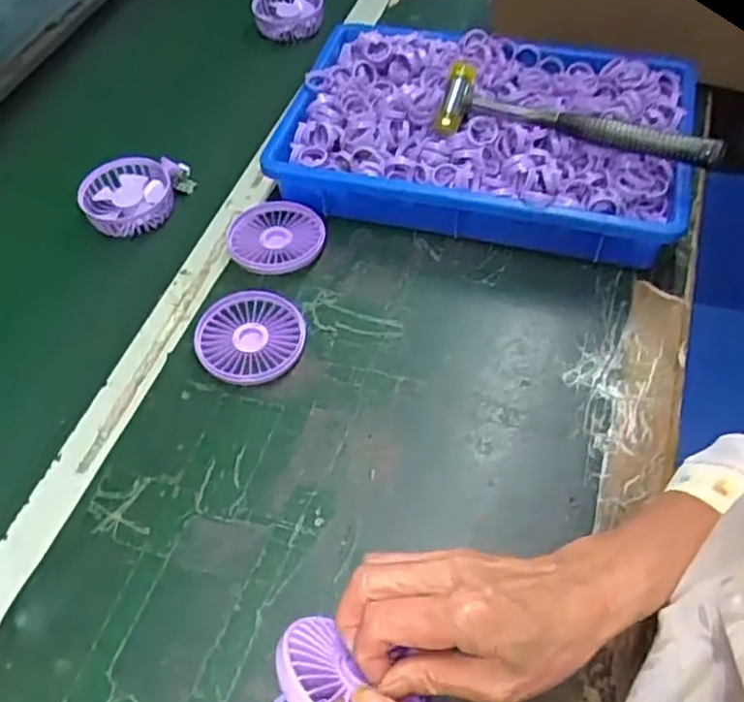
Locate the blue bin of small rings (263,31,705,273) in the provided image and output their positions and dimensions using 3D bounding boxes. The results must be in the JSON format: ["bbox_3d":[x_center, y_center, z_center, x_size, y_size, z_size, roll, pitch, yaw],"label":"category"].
[{"bbox_3d":[0.108,-0.214,0.685,0.362,0.082,0.243,11,55,12],"label":"blue bin of small rings"}]

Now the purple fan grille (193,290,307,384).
[{"bbox_3d":[-0.100,-0.011,0.586,0.083,0.019,0.088,-2,53,3],"label":"purple fan grille"}]

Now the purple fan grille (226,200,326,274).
[{"bbox_3d":[-0.087,-0.103,0.652,0.088,0.022,0.079,-20,54,-10],"label":"purple fan grille"}]

